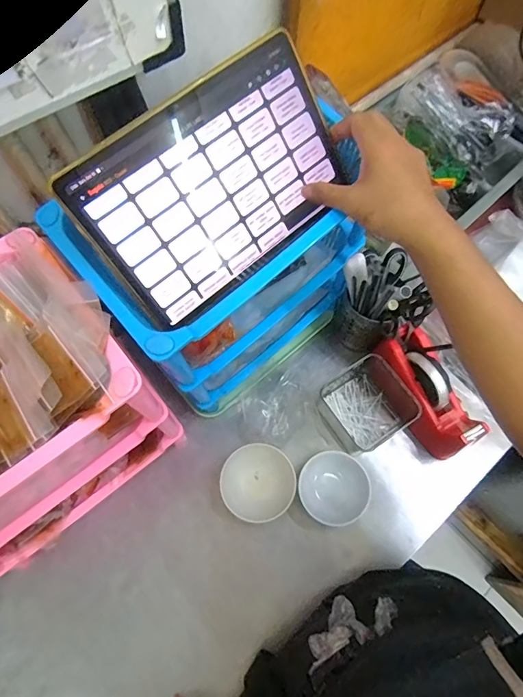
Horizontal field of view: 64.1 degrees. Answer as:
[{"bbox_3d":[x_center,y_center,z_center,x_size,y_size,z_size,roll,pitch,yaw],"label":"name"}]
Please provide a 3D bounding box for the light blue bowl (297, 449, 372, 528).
[{"bbox_3d":[0.104,0.207,0.618,0.110,0.057,0.101,10,68,3],"label":"light blue bowl"}]

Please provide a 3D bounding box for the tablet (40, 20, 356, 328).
[{"bbox_3d":[-0.036,-0.152,0.392,0.249,0.160,0.007,-40,29,-10],"label":"tablet"}]

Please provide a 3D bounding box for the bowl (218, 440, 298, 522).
[{"bbox_3d":[-0.005,0.201,0.626,0.106,0.049,0.106,0,68,-1],"label":"bowl"}]

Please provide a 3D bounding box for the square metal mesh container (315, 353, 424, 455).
[{"bbox_3d":[0.160,0.087,0.653,0.123,0.070,0.127,-33,72,-13],"label":"square metal mesh container"}]

